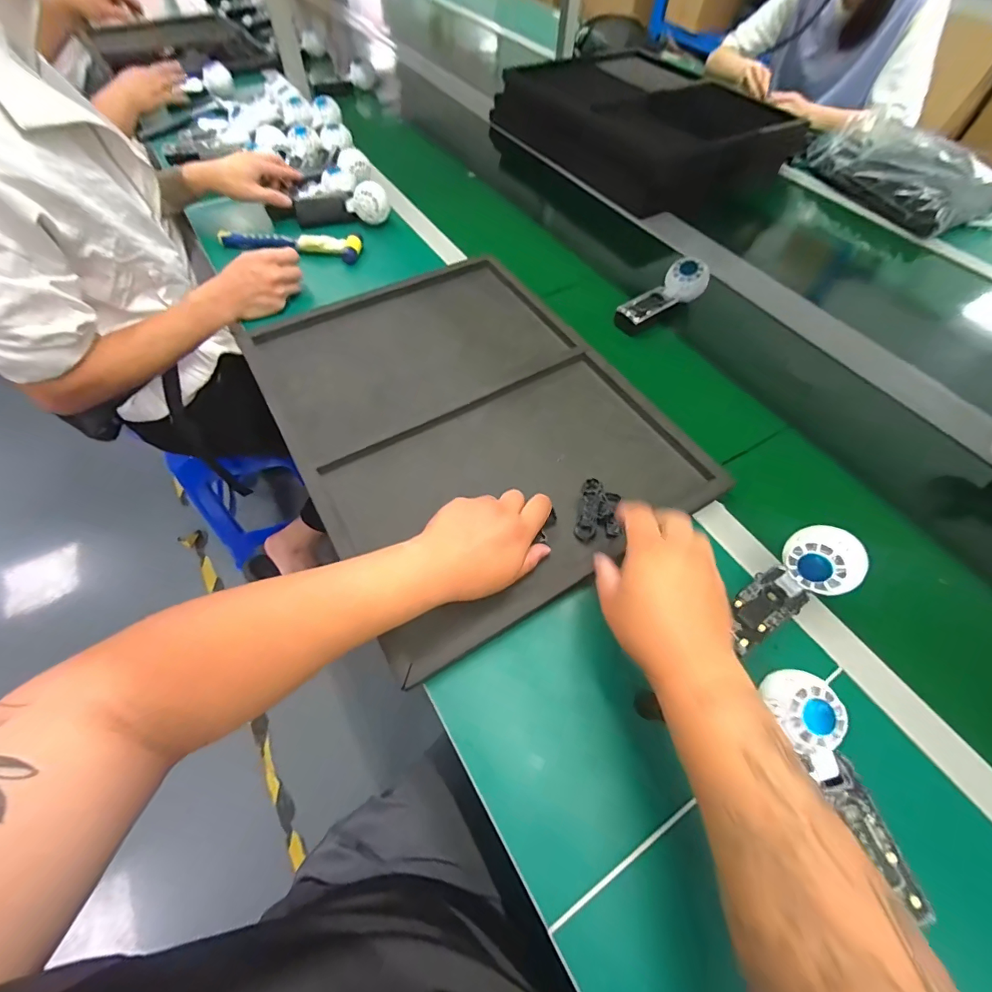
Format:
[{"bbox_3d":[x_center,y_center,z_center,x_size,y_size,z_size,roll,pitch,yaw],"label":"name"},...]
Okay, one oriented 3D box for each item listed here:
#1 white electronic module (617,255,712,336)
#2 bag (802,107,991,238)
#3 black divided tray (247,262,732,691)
[{"bbox_3d":[0.259,-0.311,0.693,0.153,0.052,0.060,-38,68,-19],"label":"white electronic module"},{"bbox_3d":[0.855,-0.703,0.936,0.219,0.096,0.388,-18,63,-10],"label":"bag"},{"bbox_3d":[-0.049,-0.120,0.589,0.422,0.033,0.546,-28,65,-15],"label":"black divided tray"}]

